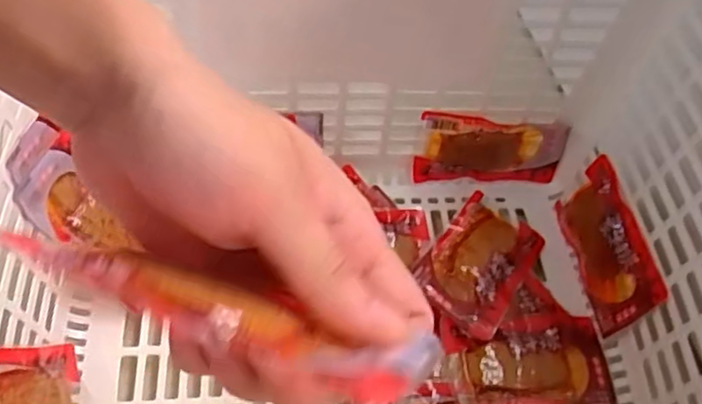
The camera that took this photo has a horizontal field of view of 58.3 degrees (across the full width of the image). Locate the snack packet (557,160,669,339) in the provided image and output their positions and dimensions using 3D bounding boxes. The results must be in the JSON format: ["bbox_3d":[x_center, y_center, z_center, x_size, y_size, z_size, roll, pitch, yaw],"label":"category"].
[{"bbox_3d":[0.175,0.032,0.436,0.019,0.058,0.108,-6,57,-8],"label":"snack packet"}]

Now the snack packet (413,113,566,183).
[{"bbox_3d":[0.105,-0.038,0.472,0.109,0.059,0.017,1,57,-3],"label":"snack packet"}]

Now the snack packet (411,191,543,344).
[{"bbox_3d":[0.091,0.042,0.442,0.062,0.021,0.105,30,60,15],"label":"snack packet"}]

